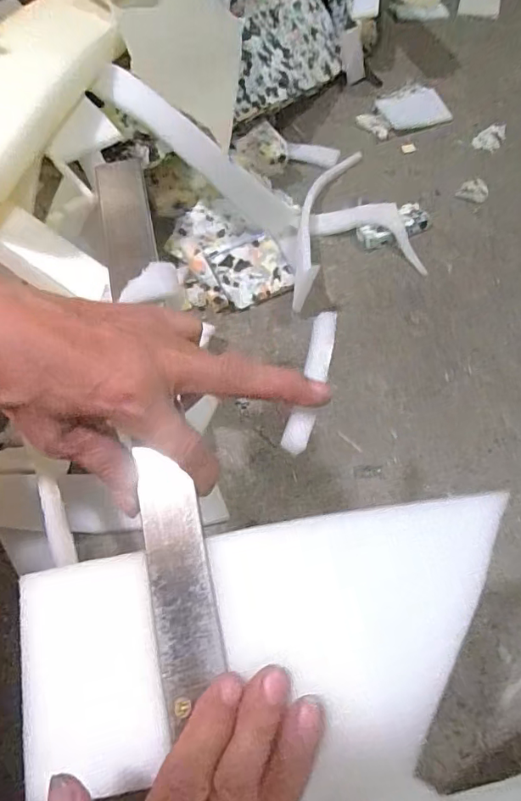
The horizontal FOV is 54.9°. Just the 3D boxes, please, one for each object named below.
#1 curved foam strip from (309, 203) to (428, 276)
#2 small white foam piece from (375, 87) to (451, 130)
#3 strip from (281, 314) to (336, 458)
[{"bbox_3d":[0.159,-0.242,0.705,0.172,0.016,0.084,22,82,13],"label":"curved foam strip"},{"bbox_3d":[0.258,-0.496,0.860,0.115,0.020,0.085,-18,60,-10],"label":"small white foam piece"},{"bbox_3d":[0.029,-0.014,0.276,0.014,0.007,0.092,13,60,8],"label":"strip"}]

